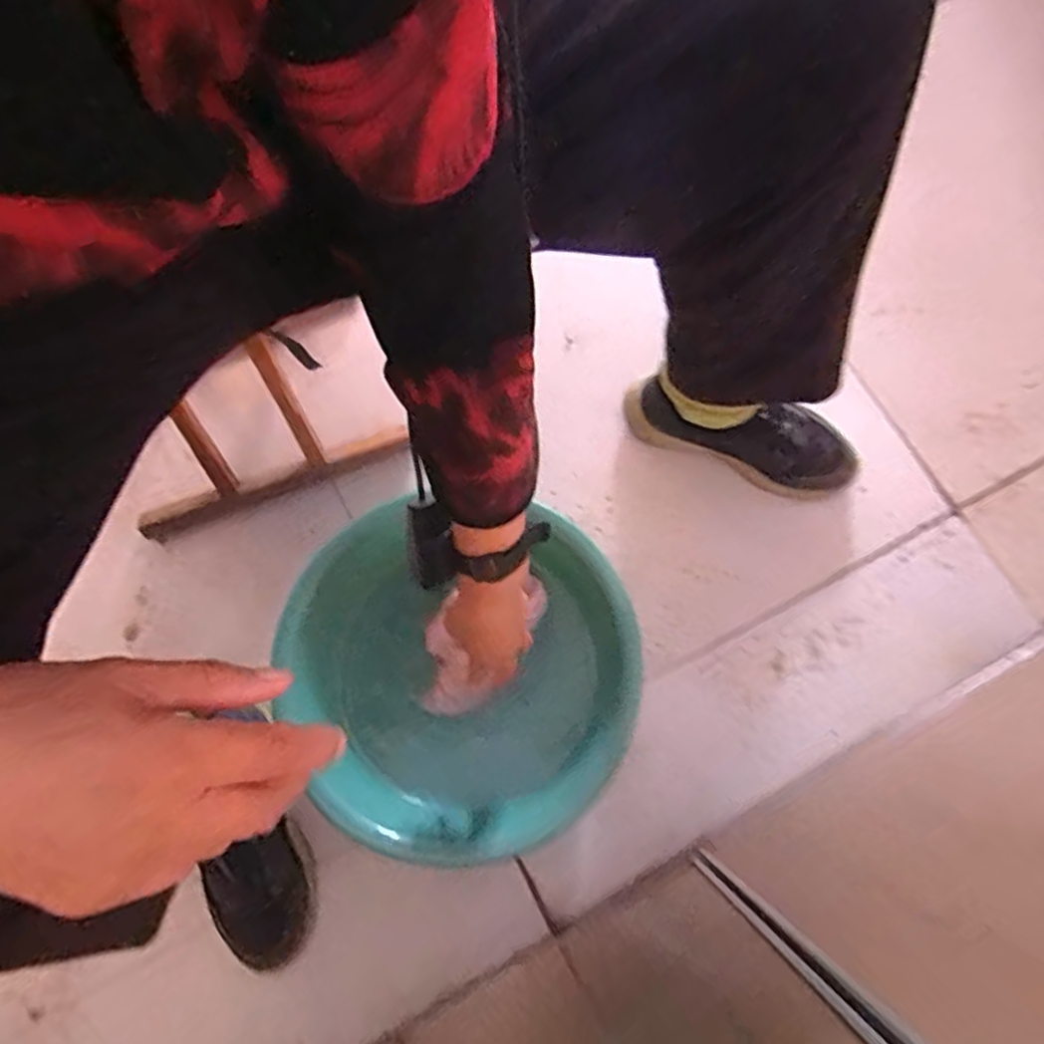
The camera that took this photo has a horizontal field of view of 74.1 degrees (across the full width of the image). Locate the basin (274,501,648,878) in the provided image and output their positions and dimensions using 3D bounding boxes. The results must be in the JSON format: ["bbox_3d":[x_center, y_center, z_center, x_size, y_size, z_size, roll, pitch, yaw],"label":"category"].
[{"bbox_3d":[-0.065,0.137,0.699,0.328,0.108,0.360,0,75,2],"label":"basin"}]

